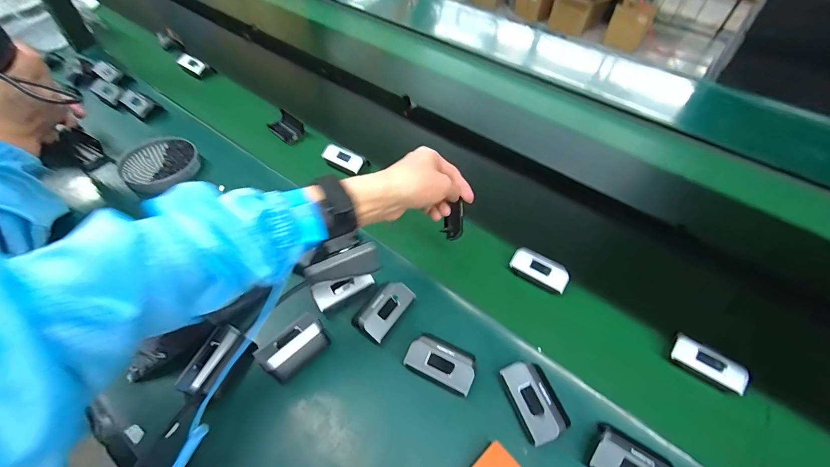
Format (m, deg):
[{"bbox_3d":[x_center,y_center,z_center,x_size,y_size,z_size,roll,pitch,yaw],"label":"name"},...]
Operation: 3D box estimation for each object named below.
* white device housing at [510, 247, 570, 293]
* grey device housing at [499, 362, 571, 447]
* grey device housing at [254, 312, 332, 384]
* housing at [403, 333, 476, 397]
[{"bbox_3d":[0.174,0.049,0.491,0.076,0.020,0.043,26,53,17],"label":"white device housing"},{"bbox_3d":[0.129,0.175,0.374,0.052,0.023,0.076,-14,52,-15],"label":"grey device housing"},{"bbox_3d":[-0.138,0.128,0.401,0.073,0.030,0.045,-36,61,-29],"label":"grey device housing"},{"bbox_3d":[0.030,0.150,0.403,0.075,0.043,0.048,23,52,14],"label":"housing"}]

